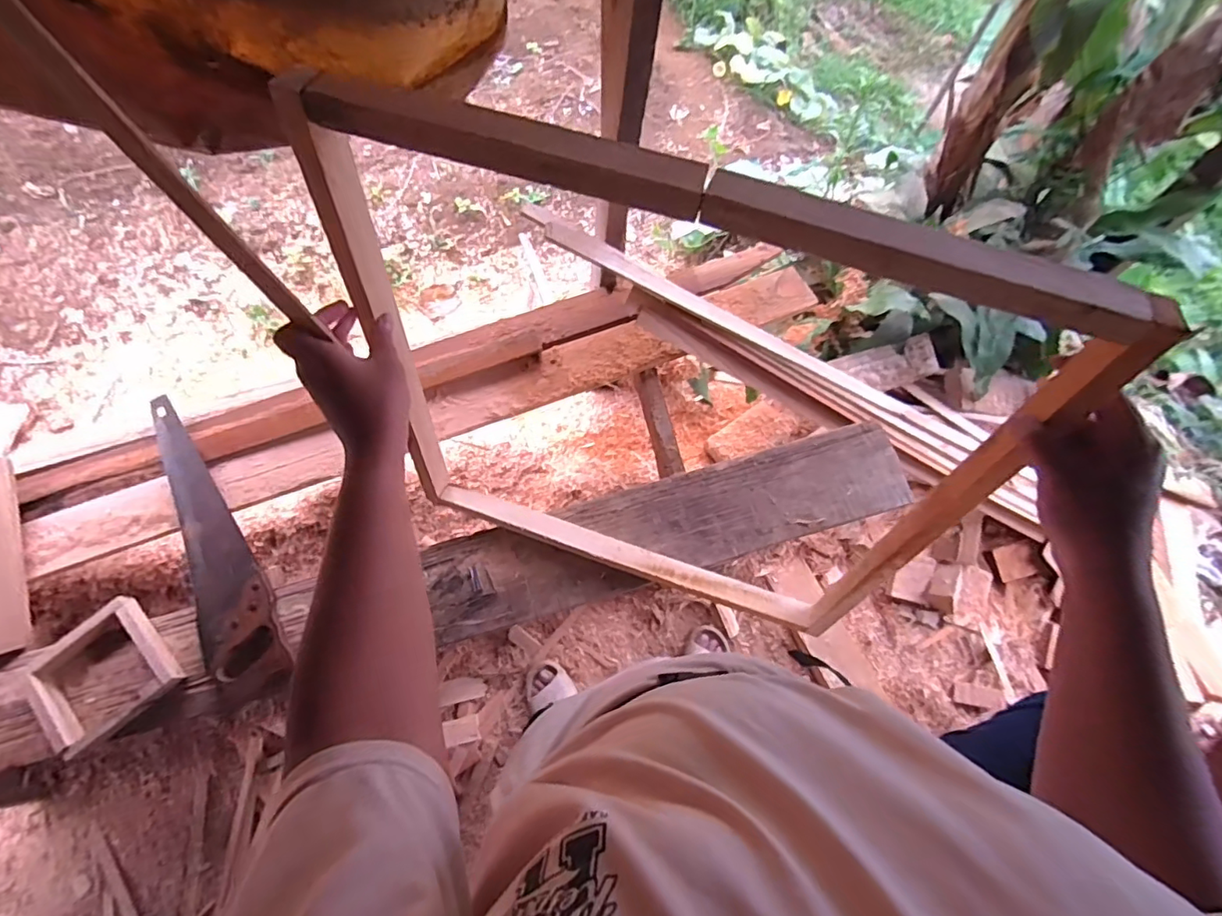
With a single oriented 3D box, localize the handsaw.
[{"bbox_3d":[-0.618,0.110,0.848,0.096,0.037,0.477,-24,73,-8],"label":"handsaw"}]

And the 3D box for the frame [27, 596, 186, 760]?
[{"bbox_3d":[-0.709,0.300,0.759,0.163,0.031,0.152,-42,76,-13],"label":"frame"}]

